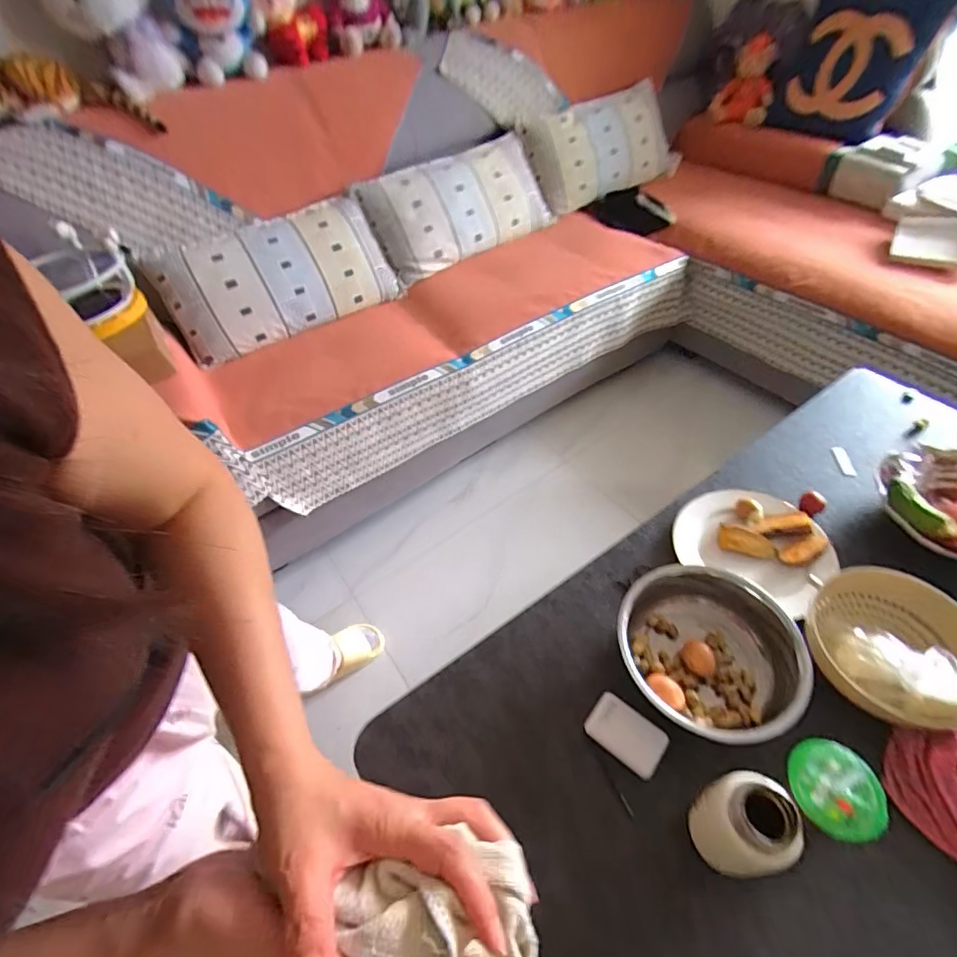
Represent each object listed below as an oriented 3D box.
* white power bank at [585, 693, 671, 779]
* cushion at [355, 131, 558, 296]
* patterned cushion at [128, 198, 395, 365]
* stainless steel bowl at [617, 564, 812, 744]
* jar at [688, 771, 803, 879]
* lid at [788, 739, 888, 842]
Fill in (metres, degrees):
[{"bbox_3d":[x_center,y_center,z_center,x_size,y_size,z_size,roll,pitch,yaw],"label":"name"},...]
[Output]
[{"bbox_3d":[0.199,0.345,0.665,0.099,0.016,0.063,32,60,28],"label":"white power bank"},{"bbox_3d":[-0.054,-0.866,1.587,0.639,0.263,0.214,-34,55,-21],"label":"cushion"},{"bbox_3d":[-0.541,-0.558,1.355,0.609,0.310,0.101,-28,16,-15],"label":"patterned cushion"},{"bbox_3d":[0.316,0.242,0.692,0.230,0.094,0.224,-3,50,4],"label":"stainless steel bowl"},{"bbox_3d":[0.283,0.374,0.533,0.075,0.140,0.089,-10,50,-2],"label":"jar"},{"bbox_3d":[0.397,0.341,0.544,0.092,0.013,0.093,-3,50,4],"label":"lid"}]

